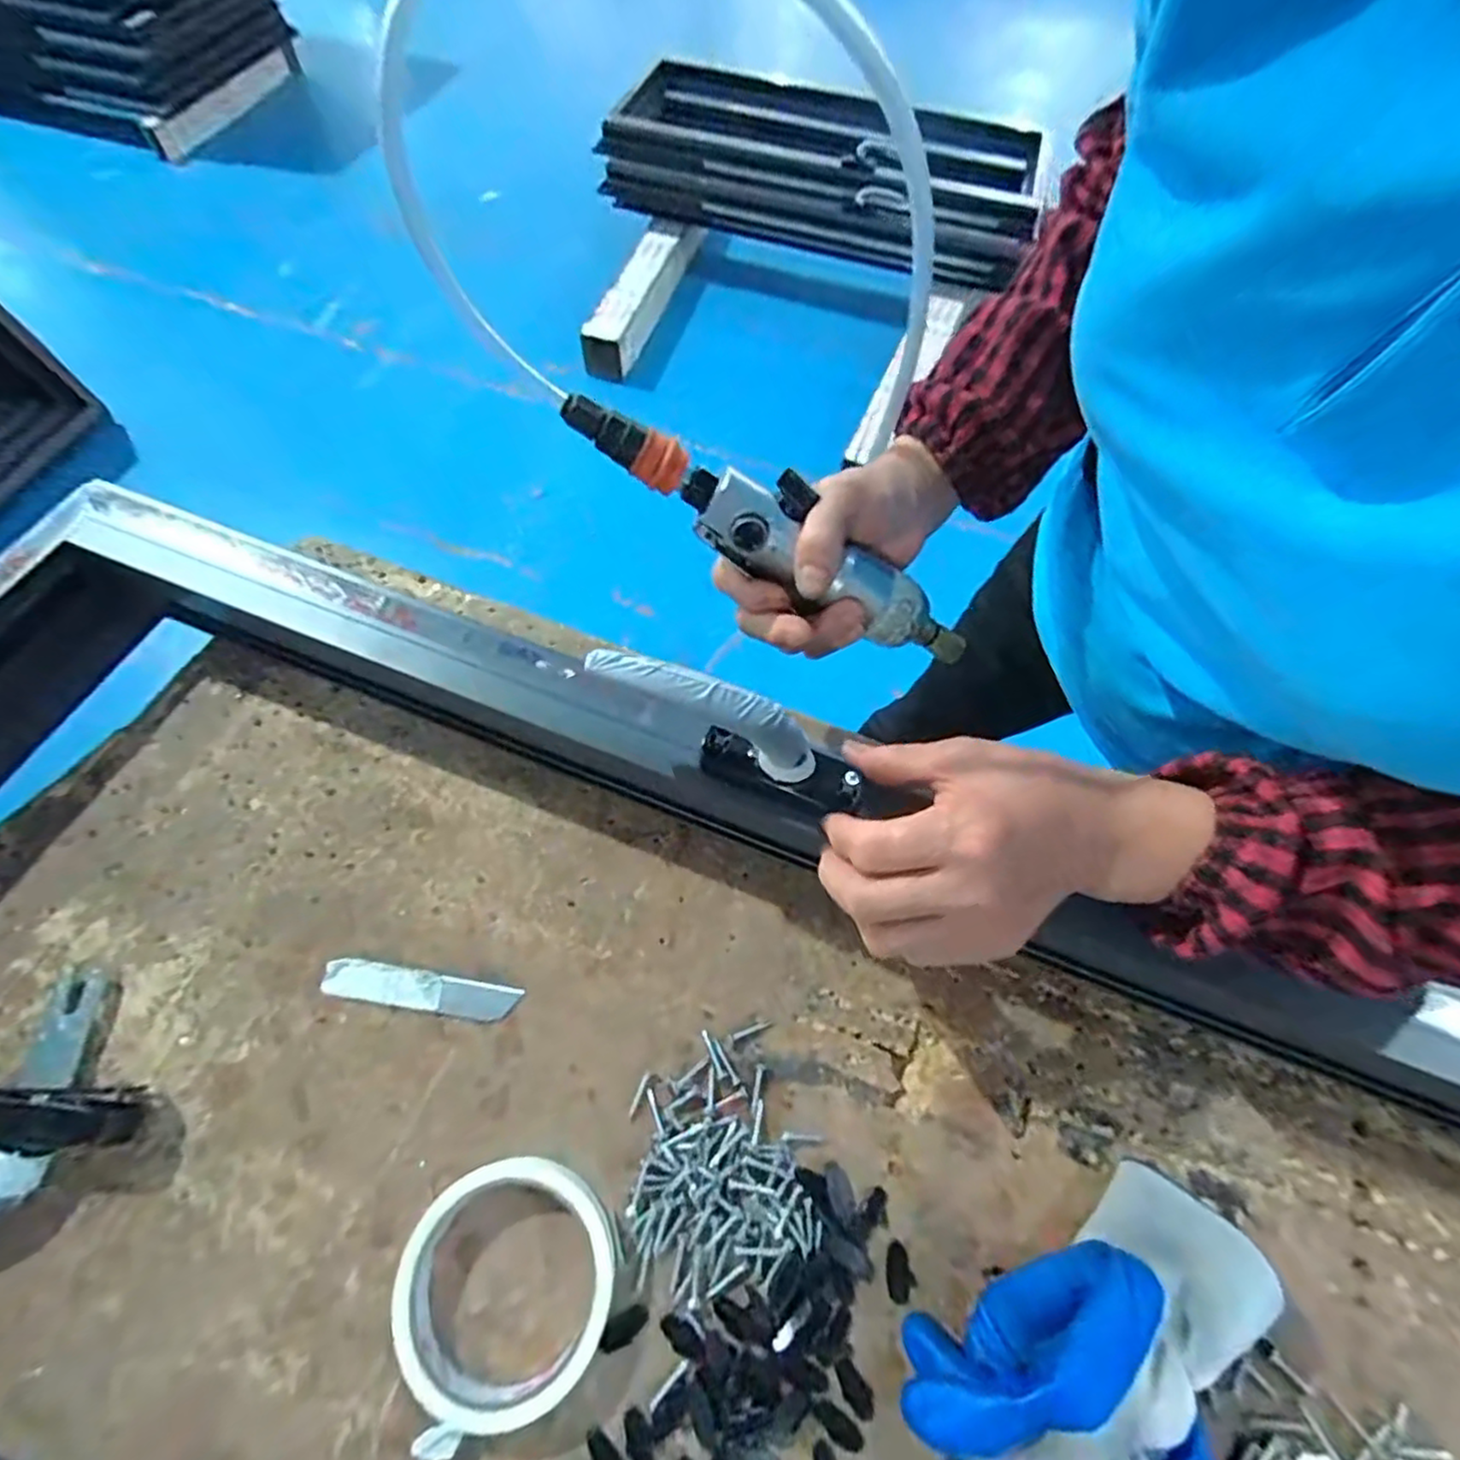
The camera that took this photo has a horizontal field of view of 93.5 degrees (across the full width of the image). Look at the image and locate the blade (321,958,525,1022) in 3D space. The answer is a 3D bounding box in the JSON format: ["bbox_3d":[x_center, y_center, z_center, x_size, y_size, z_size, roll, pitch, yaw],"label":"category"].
[{"bbox_3d":[-0.167,0.141,0.372,0.104,0.005,0.019,9,63,2],"label":"blade"}]

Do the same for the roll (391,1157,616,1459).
[{"bbox_3d":[-0.100,0.249,0.311,0.093,0.018,0.093,1,63,-2],"label":"roll"}]

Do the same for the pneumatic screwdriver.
[{"bbox_3d":[0.035,-0.101,0.372,0.258,0.042,0.035,25,61,-22],"label":"pneumatic screwdriver"}]

